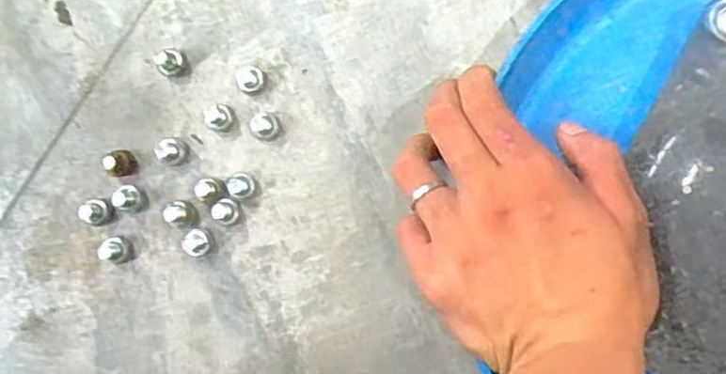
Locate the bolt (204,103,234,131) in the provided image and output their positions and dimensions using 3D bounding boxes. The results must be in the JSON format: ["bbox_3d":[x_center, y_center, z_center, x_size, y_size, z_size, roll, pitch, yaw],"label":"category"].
[{"bbox_3d":[-0.073,-0.036,0.352,0.012,0.007,0.013,0,88,8],"label":"bolt"}]

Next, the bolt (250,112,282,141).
[{"bbox_3d":[-0.049,-0.031,0.348,0.014,0.009,0.014,0,88,8],"label":"bolt"}]

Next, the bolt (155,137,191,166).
[{"bbox_3d":[-0.099,-0.018,0.355,0.015,0.010,0.014,-9,87,8],"label":"bolt"}]

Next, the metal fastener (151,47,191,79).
[{"bbox_3d":[-0.098,-0.063,0.352,0.014,0.016,0.014,0,88,8],"label":"metal fastener"}]

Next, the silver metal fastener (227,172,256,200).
[{"bbox_3d":[-0.062,-0.001,0.350,0.013,0.009,0.013,0,88,8],"label":"silver metal fastener"}]

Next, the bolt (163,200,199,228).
[{"bbox_3d":[-0.093,0.014,0.351,0.013,0.015,0.014,0,88,8],"label":"bolt"}]

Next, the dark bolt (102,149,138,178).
[{"bbox_3d":[-0.126,-0.013,0.355,0.010,0.017,0.014,1,88,8],"label":"dark bolt"}]

